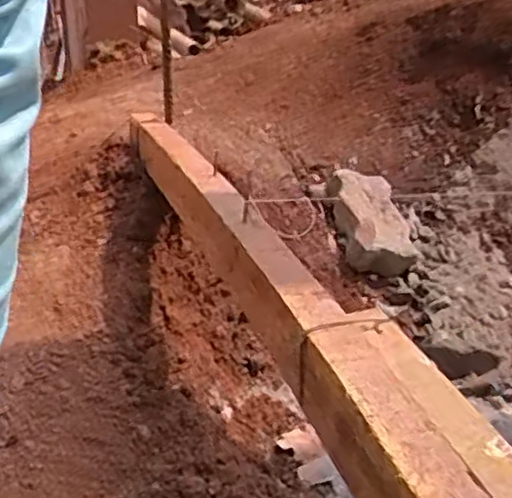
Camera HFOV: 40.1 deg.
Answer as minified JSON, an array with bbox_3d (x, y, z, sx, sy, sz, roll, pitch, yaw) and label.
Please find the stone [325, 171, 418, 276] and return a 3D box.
[{"bbox_3d":[0.204,-0.049,1.261,0.128,0.055,0.238,4,46,-16],"label":"stone"}]

